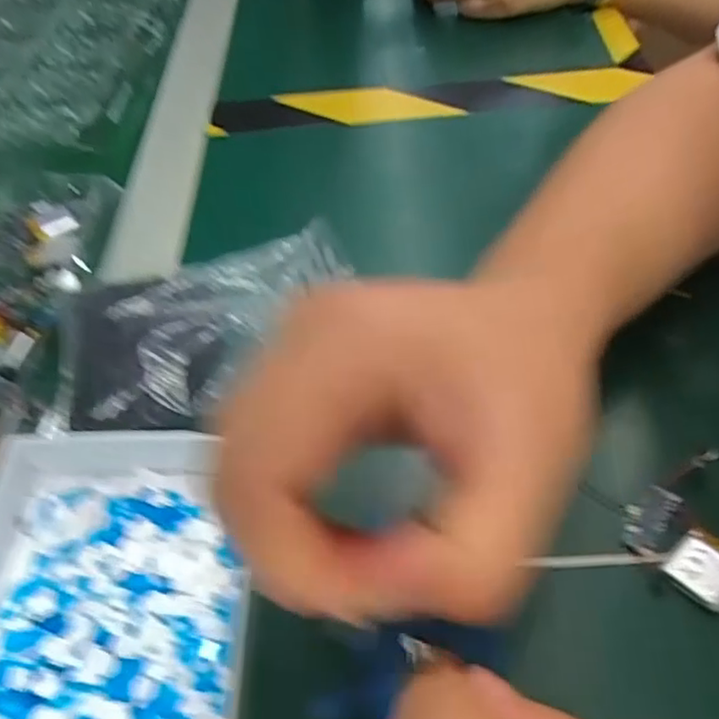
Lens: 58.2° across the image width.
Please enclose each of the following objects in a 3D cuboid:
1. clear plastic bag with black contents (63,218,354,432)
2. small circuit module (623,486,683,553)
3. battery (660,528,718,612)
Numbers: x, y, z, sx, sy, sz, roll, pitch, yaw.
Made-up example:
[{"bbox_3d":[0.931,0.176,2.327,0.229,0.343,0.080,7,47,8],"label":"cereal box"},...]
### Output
[{"bbox_3d":[-0.066,-0.017,0.303,0.138,0.015,0.090,-16,60,-21],"label":"clear plastic bag with black contents"},{"bbox_3d":[0.108,0.059,0.240,0.015,0.004,0.027,34,62,28],"label":"small circuit module"},{"bbox_3d":[0.121,0.072,0.224,0.024,0.005,0.023,-38,58,-22],"label":"battery"}]

